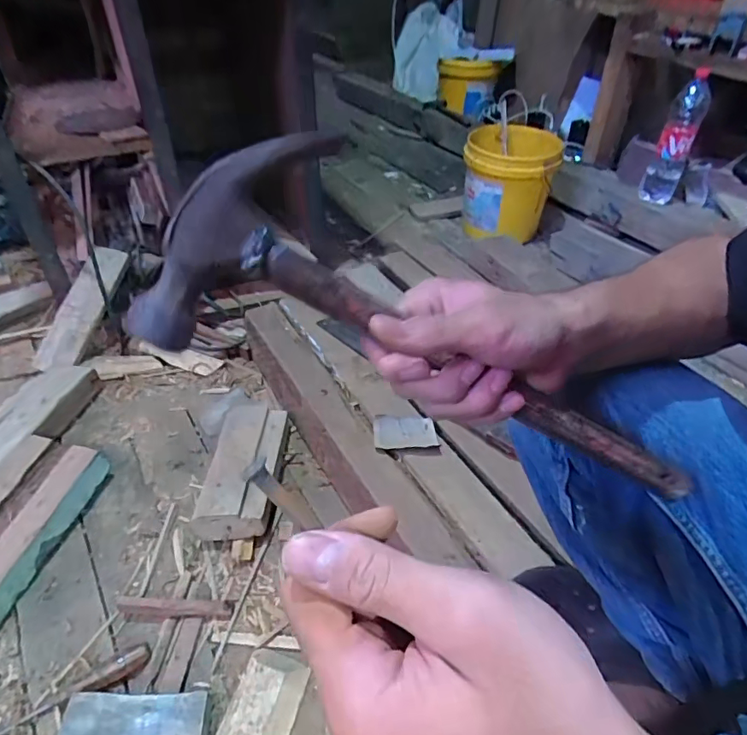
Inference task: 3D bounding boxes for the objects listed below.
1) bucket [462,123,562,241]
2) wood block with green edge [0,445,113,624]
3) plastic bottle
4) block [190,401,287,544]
[{"bbox_3d":[0.377,-0.522,1.445,0.236,0.245,0.241,1,45,-1],"label":"bucket"},{"bbox_3d":[-0.512,0.254,0.765,0.069,0.064,0.281,12,47,11],"label":"wood block with green edge"},{"bbox_3d":[0.784,-0.578,1.309,0.097,0.307,0.103,22,49,19],"label":"plastic bottle"},{"bbox_3d":[-0.214,0.153,0.849,0.107,0.051,0.264,2,45,0],"label":"block"}]

